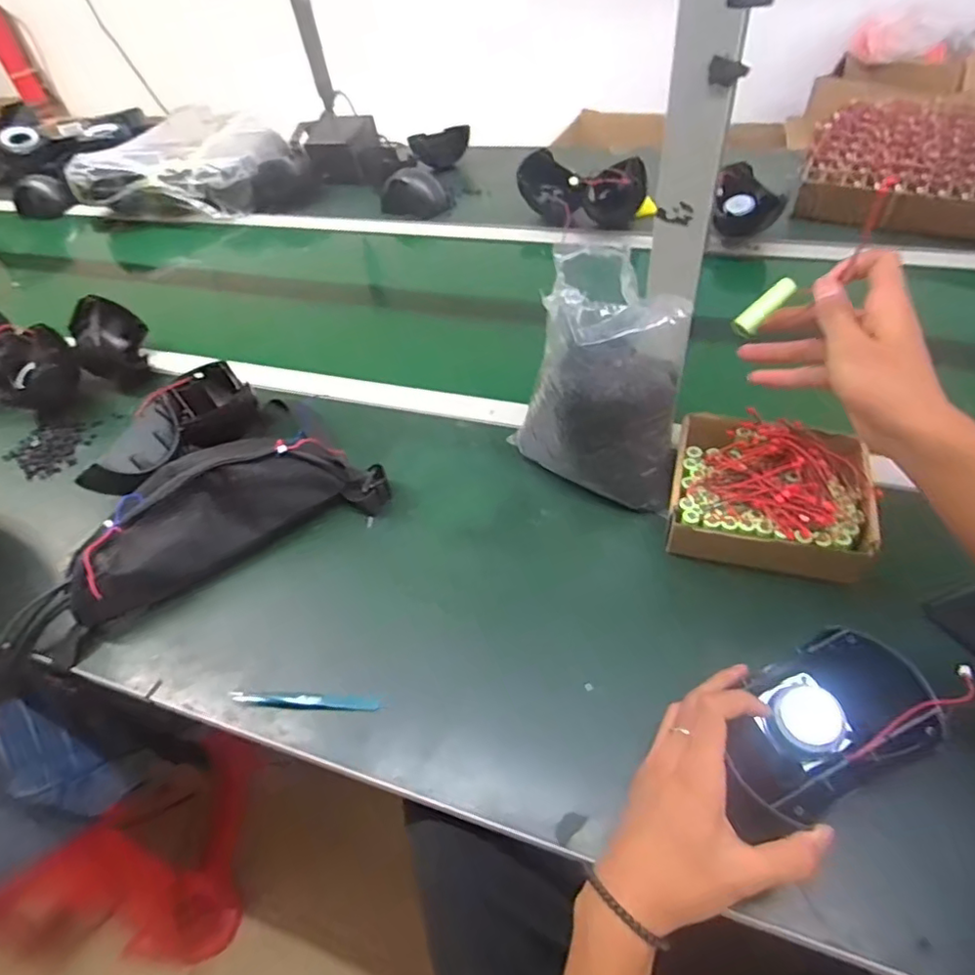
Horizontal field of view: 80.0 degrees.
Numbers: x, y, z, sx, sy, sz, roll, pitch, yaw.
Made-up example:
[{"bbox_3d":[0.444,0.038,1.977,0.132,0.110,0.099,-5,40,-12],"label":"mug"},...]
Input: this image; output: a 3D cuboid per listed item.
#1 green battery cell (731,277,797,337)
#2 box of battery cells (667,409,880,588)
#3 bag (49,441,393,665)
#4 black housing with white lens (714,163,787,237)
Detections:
[{"bbox_3d":[0.208,-0.135,0.434,0.052,0.012,0.017,-43,52,5],"label":"green battery cell"},{"bbox_3d":[0.256,0.001,0.531,0.167,0.071,0.154,13,51,18],"label":"box of battery cells"},{"bbox_3d":[-0.279,0.027,0.593,0.339,0.081,0.129,-25,50,-15],"label":"bag"},{"bbox_3d":[0.401,-0.434,0.896,0.096,0.079,0.083,11,51,16],"label":"black housing with white lens"}]

